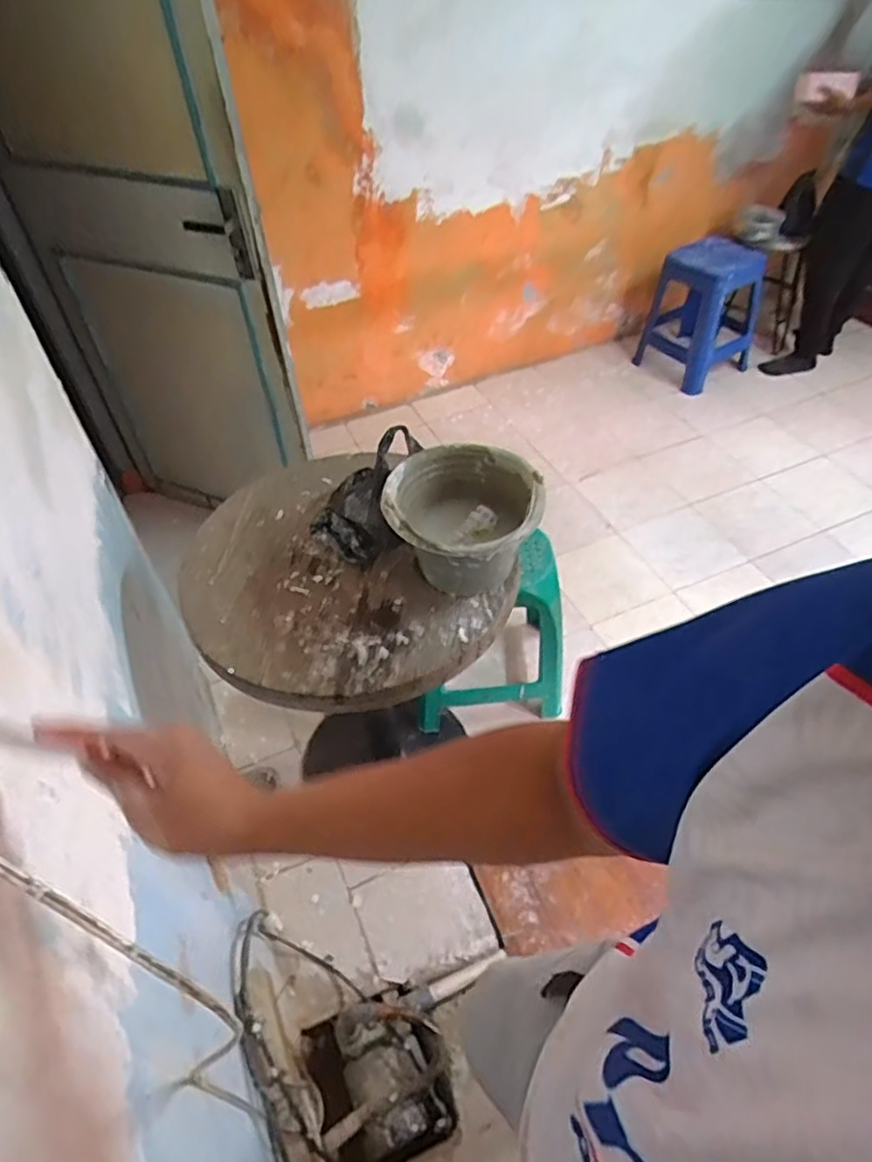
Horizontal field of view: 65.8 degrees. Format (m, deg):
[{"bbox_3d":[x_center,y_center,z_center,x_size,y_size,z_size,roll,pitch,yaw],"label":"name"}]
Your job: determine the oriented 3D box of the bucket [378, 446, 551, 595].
[{"bbox_3d":[0.044,-0.078,1.079,0.231,0.175,0.239,-2,47,2],"label":"bucket"}]

